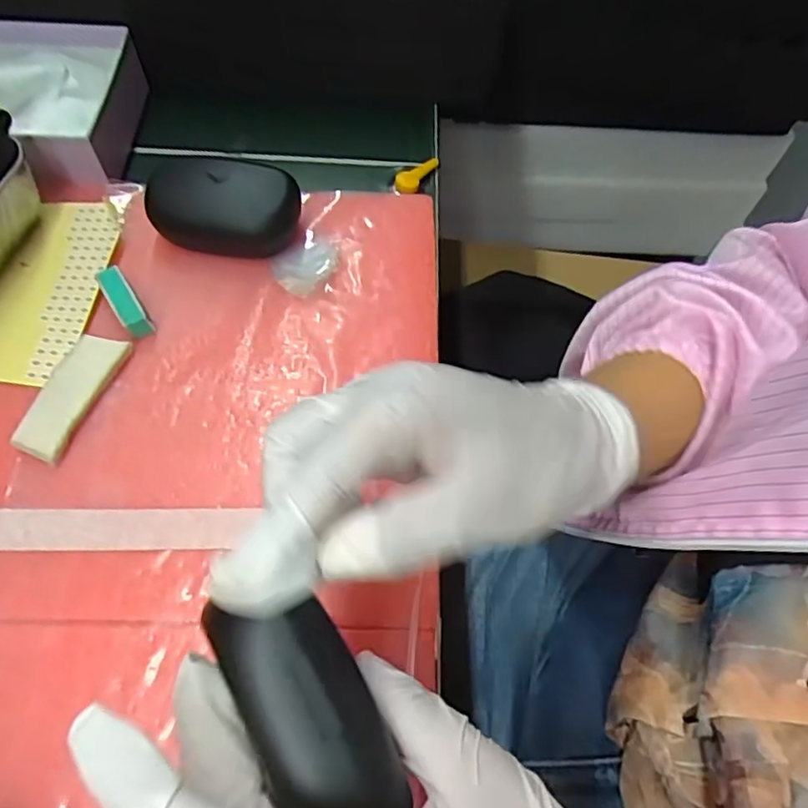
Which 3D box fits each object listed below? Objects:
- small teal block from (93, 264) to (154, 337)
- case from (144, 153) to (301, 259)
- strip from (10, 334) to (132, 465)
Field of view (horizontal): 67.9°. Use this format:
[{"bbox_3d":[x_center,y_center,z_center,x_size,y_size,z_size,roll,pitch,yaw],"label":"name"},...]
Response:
[{"bbox_3d":[-0.152,-0.056,0.324,0.014,0.014,0.041,-32,67,-18],"label":"small teal block"},{"bbox_3d":[-0.107,-0.114,0.349,0.089,0.038,0.056,10,62,1],"label":"case"},{"bbox_3d":[-0.167,-0.006,0.301,0.025,0.006,0.070,16,62,7],"label":"strip"}]

